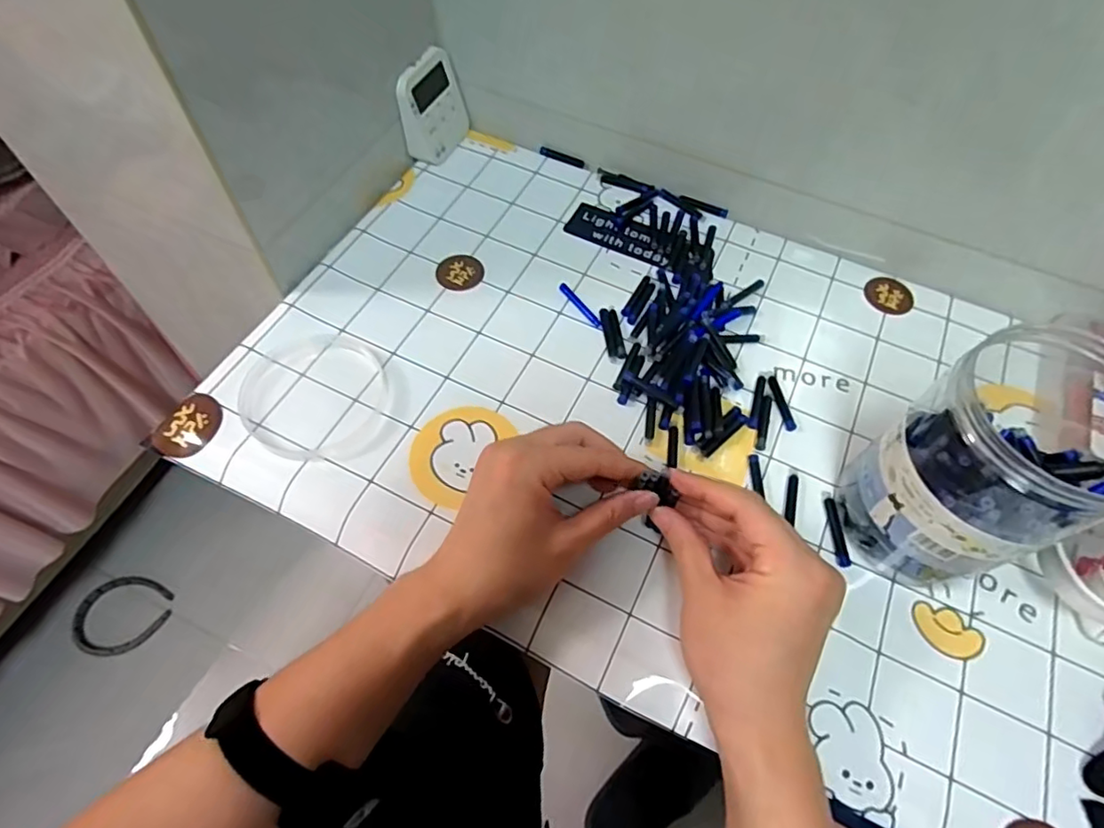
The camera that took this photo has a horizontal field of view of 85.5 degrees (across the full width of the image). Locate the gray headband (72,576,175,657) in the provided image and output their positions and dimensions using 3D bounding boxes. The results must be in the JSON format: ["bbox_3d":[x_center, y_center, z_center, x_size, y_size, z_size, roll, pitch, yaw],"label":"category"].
[{"bbox_3d":[-0.749,0.349,1.036,0.139,0.015,0.137,-1,55,1],"label":"gray headband"}]

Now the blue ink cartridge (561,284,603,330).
[{"bbox_3d":[0.024,-0.090,0.490,0.008,0.004,0.055,-31,66,-18],"label":"blue ink cartridge"}]

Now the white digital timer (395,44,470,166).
[{"bbox_3d":[-0.115,-0.288,0.563,0.021,0.082,0.078,13,61,27],"label":"white digital timer"}]

